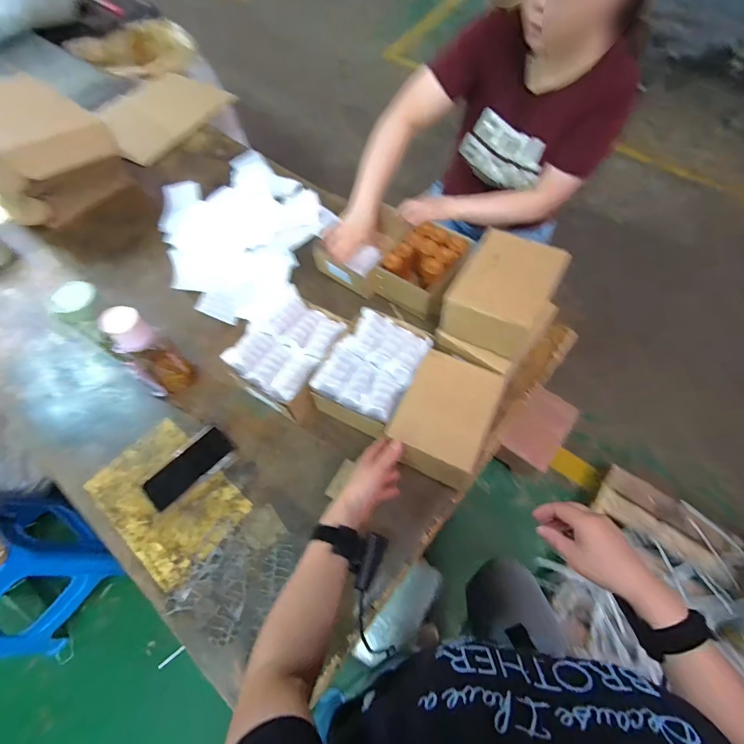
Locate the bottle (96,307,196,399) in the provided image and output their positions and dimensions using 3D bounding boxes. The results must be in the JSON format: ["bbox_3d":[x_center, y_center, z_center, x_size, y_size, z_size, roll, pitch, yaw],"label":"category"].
[{"bbox_3d":[-0.409,-0.031,0.694,0.064,0.220,0.089,37,68,18],"label":"bottle"}]

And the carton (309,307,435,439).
[{"bbox_3d":[-0.001,0.001,0.723,0.160,0.083,0.201,27,66,14],"label":"carton"}]

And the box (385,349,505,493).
[{"bbox_3d":[0.126,0.081,0.655,0.147,0.096,0.181,24,65,13],"label":"box"}]

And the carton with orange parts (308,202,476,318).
[{"bbox_3d":[0.045,-0.265,0.851,0.298,0.096,0.189,24,65,13],"label":"carton with orange parts"}]

